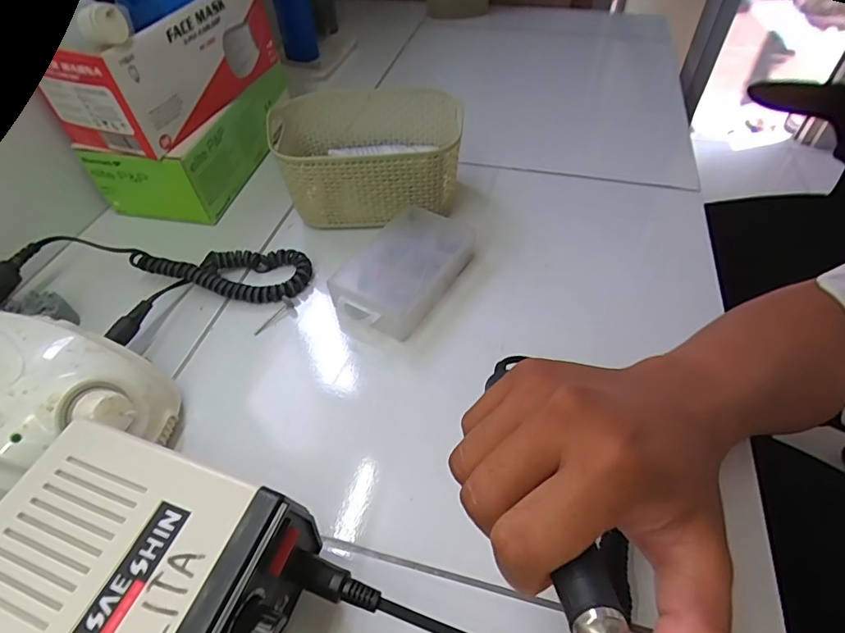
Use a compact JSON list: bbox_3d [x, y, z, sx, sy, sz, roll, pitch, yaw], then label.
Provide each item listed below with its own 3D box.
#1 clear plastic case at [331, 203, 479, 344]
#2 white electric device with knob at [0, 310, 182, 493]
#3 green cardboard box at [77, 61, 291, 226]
[{"bbox_3d":[-0.014,-0.040,0.395,0.077,0.037,0.129,25,58,21],"label":"clear plastic case"},{"bbox_3d":[-0.237,0.055,0.290,0.137,0.076,0.102,2,53,6],"label":"white electric device with knob"},{"bbox_3d":[-0.234,-0.201,0.506,0.111,0.072,0.214,9,54,11],"label":"green cardboard box"}]

